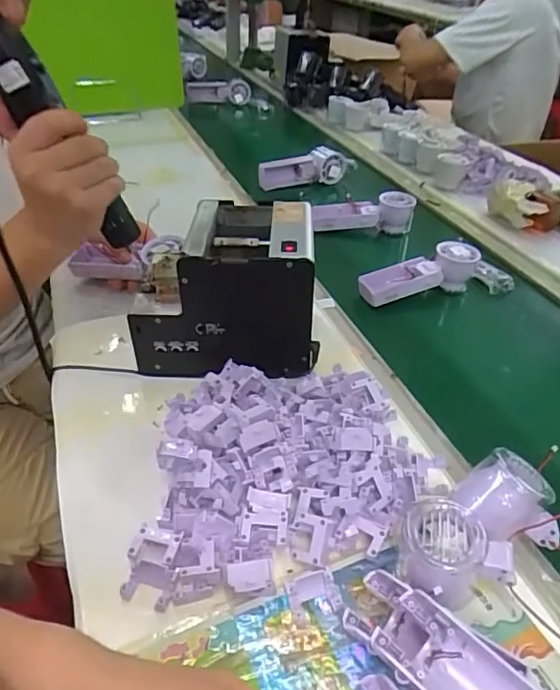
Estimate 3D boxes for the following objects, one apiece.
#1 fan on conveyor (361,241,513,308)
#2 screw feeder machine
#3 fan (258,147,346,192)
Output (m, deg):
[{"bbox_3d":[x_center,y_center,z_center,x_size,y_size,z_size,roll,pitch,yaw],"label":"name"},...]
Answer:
[{"bbox_3d":[0.218,-0.101,0.732,0.231,0.054,0.050,-8,39,-14],"label":"fan on conveyor"},{"bbox_3d":[-0.058,-0.057,0.565,0.187,0.149,0.135,-2,38,-6],"label":"screw feeder machine"},{"bbox_3d":[0.041,-0.337,1.041,0.167,0.073,0.070,-5,36,16],"label":"fan"}]

